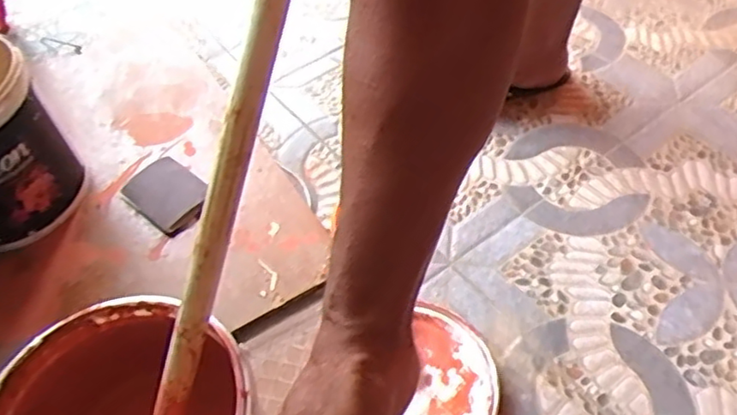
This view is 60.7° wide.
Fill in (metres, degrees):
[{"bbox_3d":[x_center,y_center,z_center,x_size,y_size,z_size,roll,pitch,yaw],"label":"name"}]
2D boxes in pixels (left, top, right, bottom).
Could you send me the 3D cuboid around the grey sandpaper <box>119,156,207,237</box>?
[{"bbox_3d":[-0.245,-0.018,0.770,0.117,0.009,0.079,33,60,27],"label":"grey sandpaper"}]

